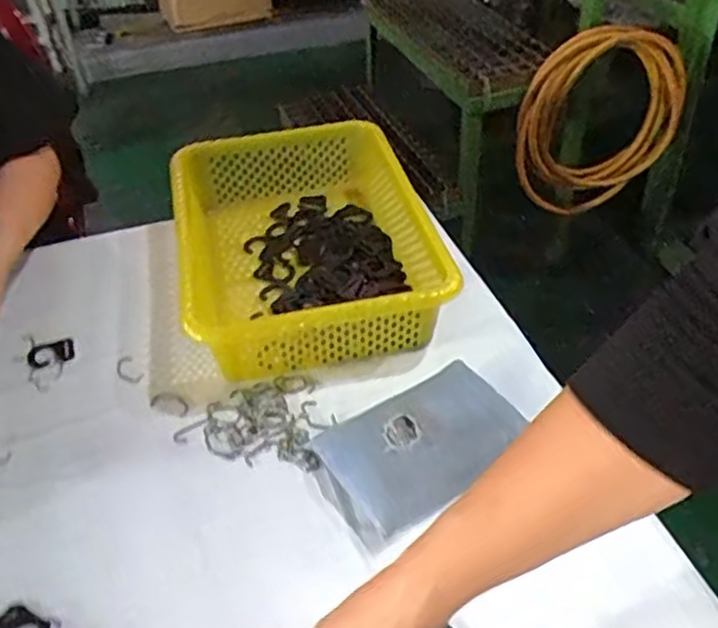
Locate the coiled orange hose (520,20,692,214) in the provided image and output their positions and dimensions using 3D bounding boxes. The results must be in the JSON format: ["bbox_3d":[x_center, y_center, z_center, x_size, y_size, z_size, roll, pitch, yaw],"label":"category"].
[{"bbox_3d":[0.510,-0.388,1.471,0.346,0.384,0.087,-15,44,-13],"label":"coiled orange hose"}]

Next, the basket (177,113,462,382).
[{"bbox_3d":[-0.063,-0.081,0.768,0.263,0.093,0.343,-10,42,-9],"label":"basket"}]

